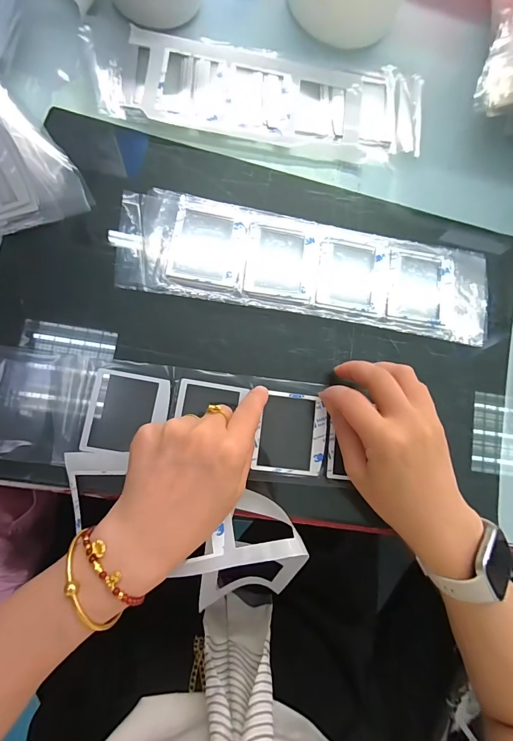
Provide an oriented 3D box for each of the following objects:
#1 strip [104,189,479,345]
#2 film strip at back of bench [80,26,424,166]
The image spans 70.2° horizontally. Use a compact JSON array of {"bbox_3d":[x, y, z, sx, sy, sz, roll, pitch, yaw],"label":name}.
[{"bbox_3d":[0.049,-0.093,0.328,0.334,0.006,0.089,9,81,-5],"label":"strip"},{"bbox_3d":[0.006,-0.261,0.342,0.310,0.007,0.096,5,82,-7],"label":"film strip at back of bench"}]

